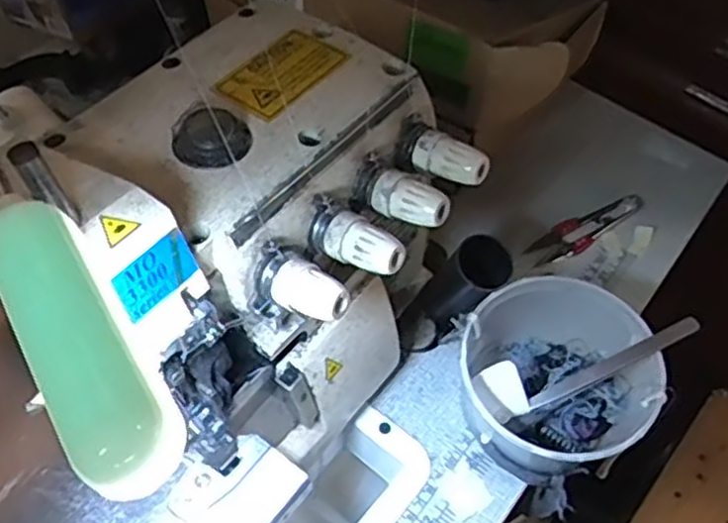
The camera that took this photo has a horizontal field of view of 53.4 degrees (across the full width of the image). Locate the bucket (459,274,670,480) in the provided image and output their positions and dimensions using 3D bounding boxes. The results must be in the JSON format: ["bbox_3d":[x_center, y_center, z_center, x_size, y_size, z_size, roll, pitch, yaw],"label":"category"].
[{"bbox_3d":[0.113,0.075,0.440,0.110,0.070,0.111,2,55,-2],"label":"bucket"}]

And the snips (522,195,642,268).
[{"bbox_3d":[0.168,-0.025,0.555,0.105,0.017,0.029,-31,62,-23],"label":"snips"}]

